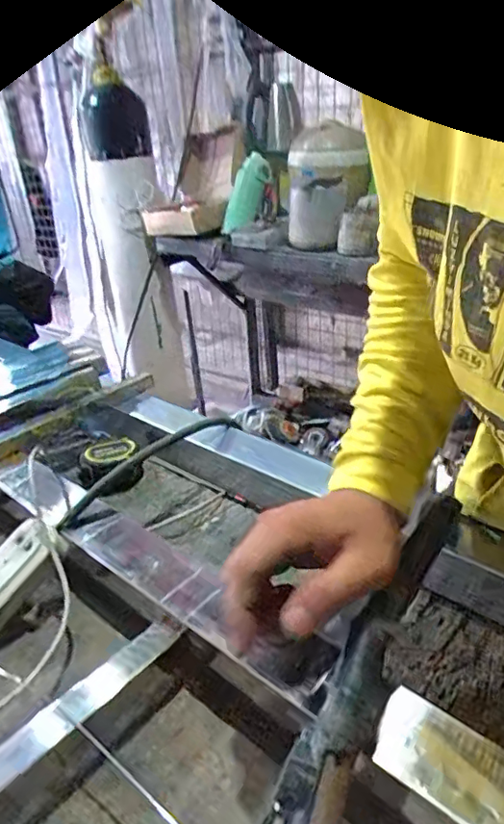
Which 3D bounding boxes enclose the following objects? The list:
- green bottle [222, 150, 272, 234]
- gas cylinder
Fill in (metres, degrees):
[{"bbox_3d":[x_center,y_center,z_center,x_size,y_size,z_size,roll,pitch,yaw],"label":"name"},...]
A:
[{"bbox_3d":[-0.013,-0.615,1.568,0.073,0.243,0.074,18,-8,36],"label":"green bottle"},{"bbox_3d":[-0.387,-0.481,1.900,0.247,1.044,0.269,-8,29,-8],"label":"gas cylinder"}]

